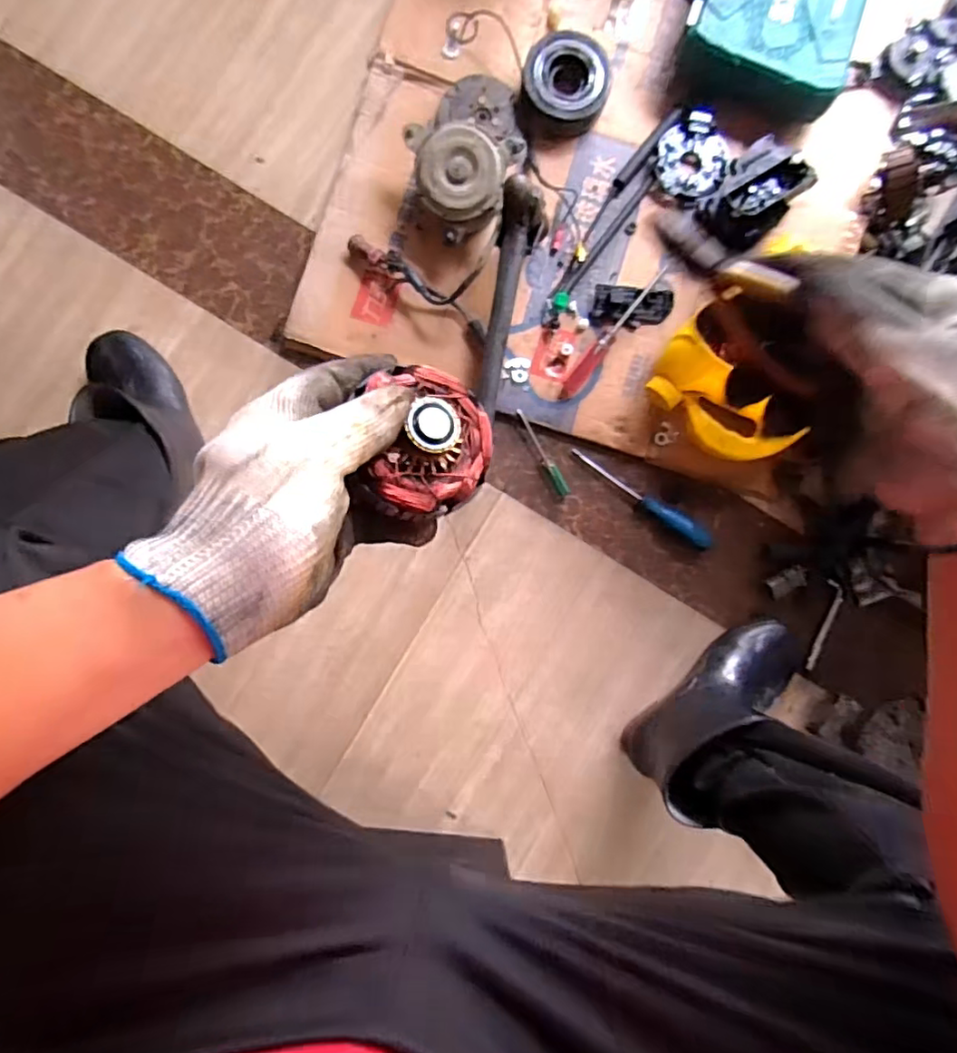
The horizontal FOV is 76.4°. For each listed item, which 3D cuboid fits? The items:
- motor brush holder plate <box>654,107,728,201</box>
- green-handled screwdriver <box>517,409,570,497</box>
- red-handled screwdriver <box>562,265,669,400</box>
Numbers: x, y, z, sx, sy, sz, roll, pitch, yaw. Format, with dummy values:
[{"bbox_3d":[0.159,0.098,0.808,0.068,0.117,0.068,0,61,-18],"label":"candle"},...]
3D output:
[{"bbox_3d":[0.261,-0.449,0.739,0.083,0.027,0.099,18,88,-3],"label":"motor brush holder plate"},{"bbox_3d":[0.078,-0.089,0.738,0.017,0.022,0.114,-31,84,-4],"label":"green-handled screwdriver"},{"bbox_3d":[0.163,-0.234,0.729,0.023,0.023,0.190,40,90,4],"label":"red-handled screwdriver"}]

